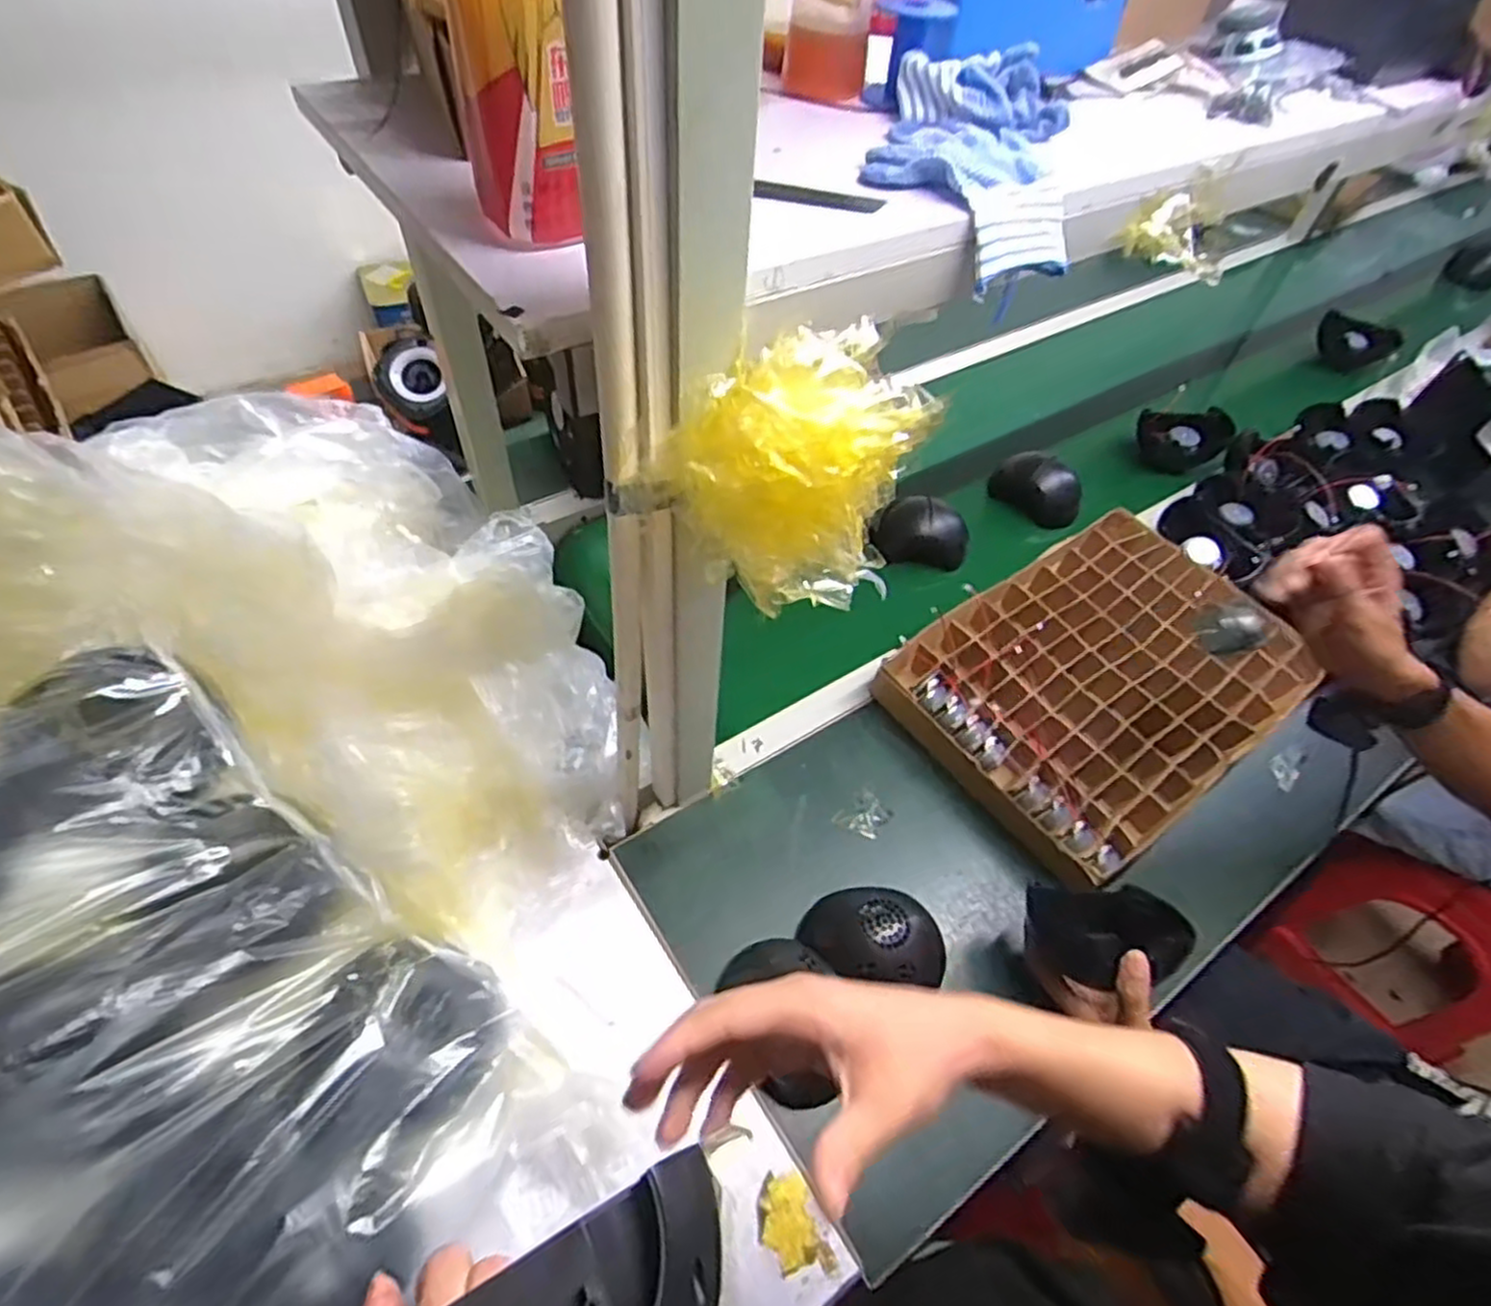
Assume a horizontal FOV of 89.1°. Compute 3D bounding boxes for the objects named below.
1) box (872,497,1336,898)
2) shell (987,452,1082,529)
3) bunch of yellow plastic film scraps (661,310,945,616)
[{"bbox_3d":[0.409,0.022,0.867,0.448,0.070,0.306,-29,61,-25],"label":"box"},{"bbox_3d":[0.420,-0.239,1.094,0.134,0.094,0.061,17,53,7],"label":"shell"},{"bbox_3d":[0.024,-0.099,0.405,0.127,0.125,0.101,12,52,3],"label":"bunch of yellow plastic film scraps"}]

